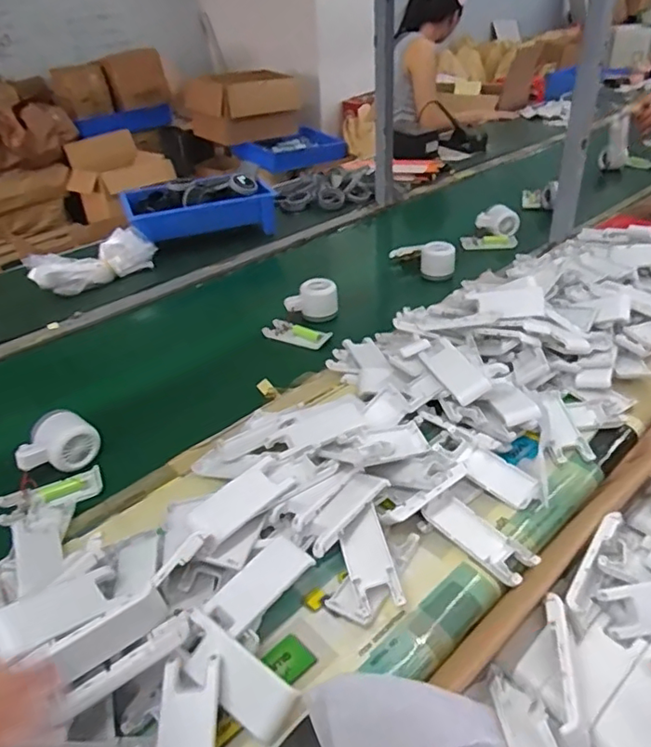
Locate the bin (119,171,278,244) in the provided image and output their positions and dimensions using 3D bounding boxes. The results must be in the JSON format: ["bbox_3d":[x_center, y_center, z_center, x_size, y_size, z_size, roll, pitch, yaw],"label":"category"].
[{"bbox_3d":[-0.262,-0.351,1.208,0.304,0.090,0.169,-16,36,-17],"label":"bin"}]

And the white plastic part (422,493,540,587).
[{"bbox_3d":[0.139,0.147,0.523,0.042,0.016,0.100,-28,41,-32],"label":"white plastic part"}]

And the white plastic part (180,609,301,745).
[{"bbox_3d":[-0.067,0.217,0.414,0.096,0.021,0.037,36,47,18],"label":"white plastic part"}]

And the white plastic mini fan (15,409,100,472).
[{"bbox_3d":[-0.303,0.078,0.653,0.083,0.050,0.046,-19,37,-21],"label":"white plastic mini fan"}]

